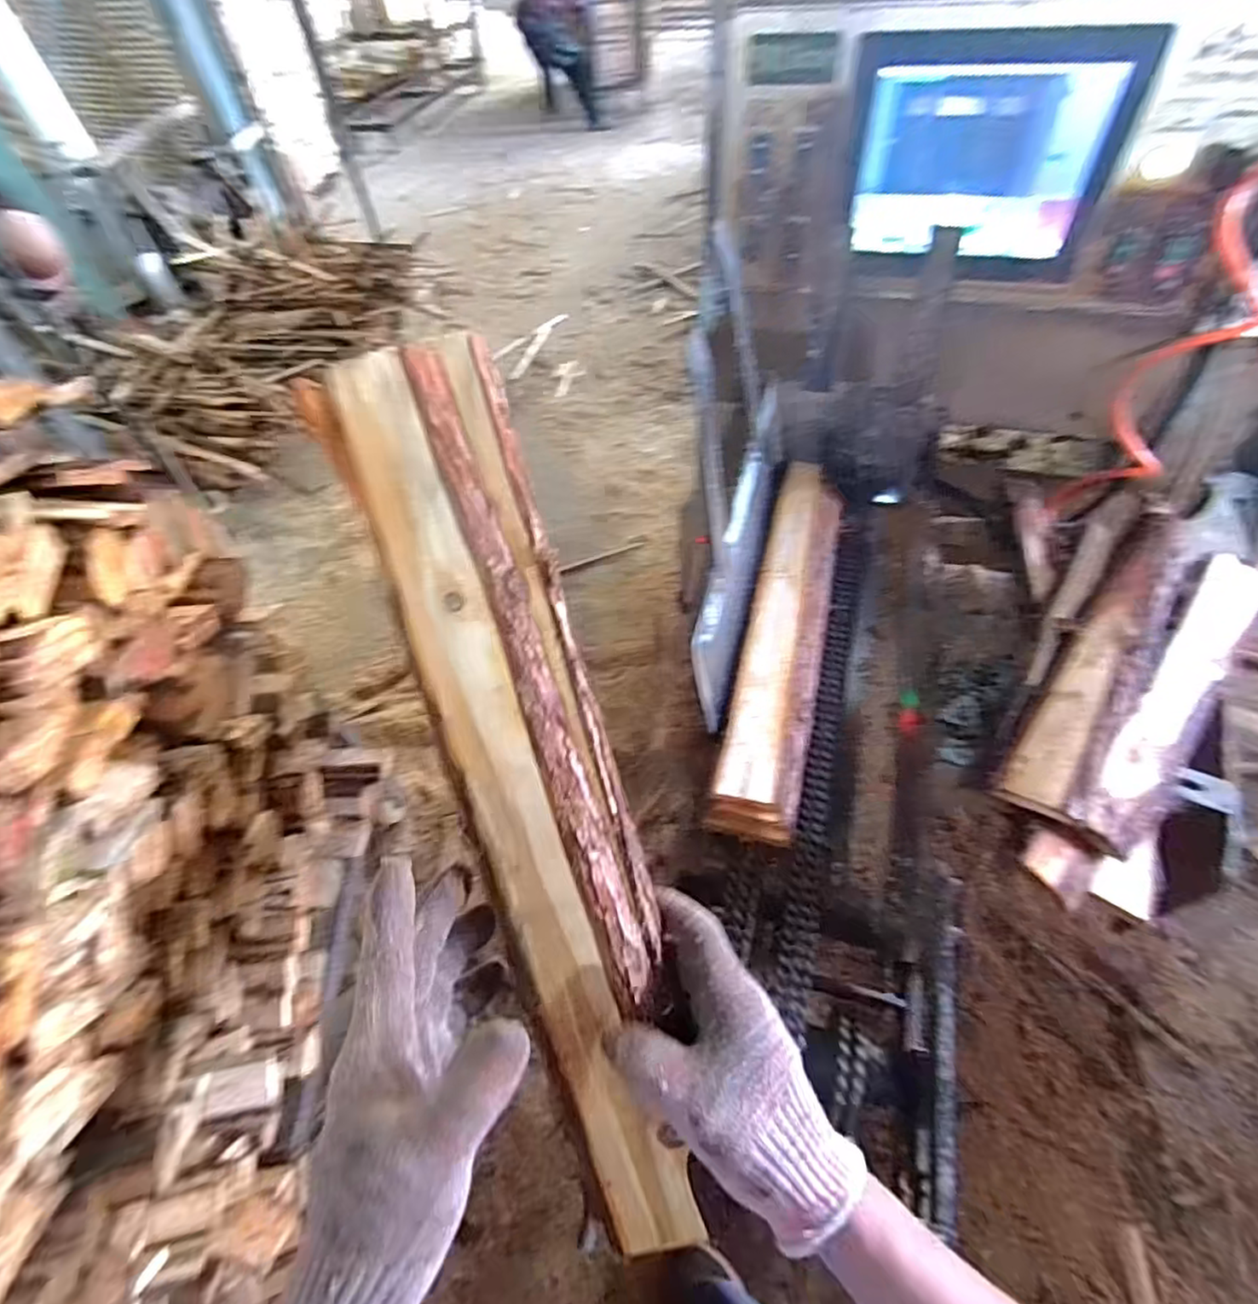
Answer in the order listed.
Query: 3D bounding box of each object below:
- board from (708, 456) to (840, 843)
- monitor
[{"bbox_3d":[0.192,-0.040,0.781,0.087,0.051,0.519,11,55,13],"label":"board"},{"bbox_3d":[0.392,-0.551,0.743,0.285,0.225,0.056,19,57,18],"label":"monitor"}]

